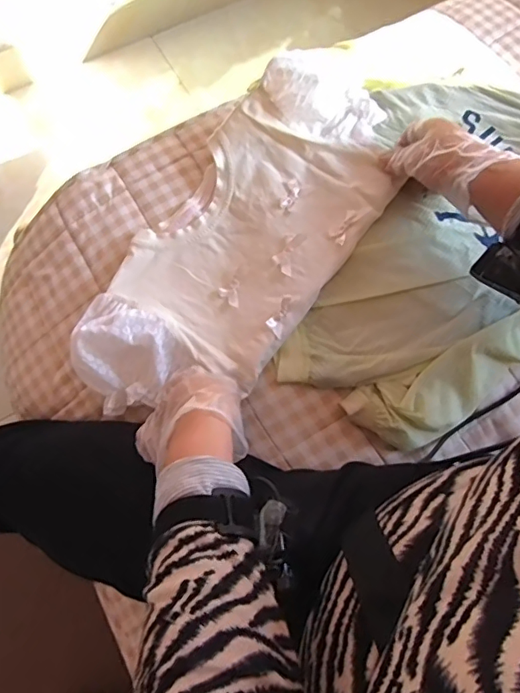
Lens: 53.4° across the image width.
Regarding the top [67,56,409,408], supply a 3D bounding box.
[{"bbox_3d":[-0.016,-0.113,0.551,0.195,0.049,0.431,37,85,10],"label":"top"}]

